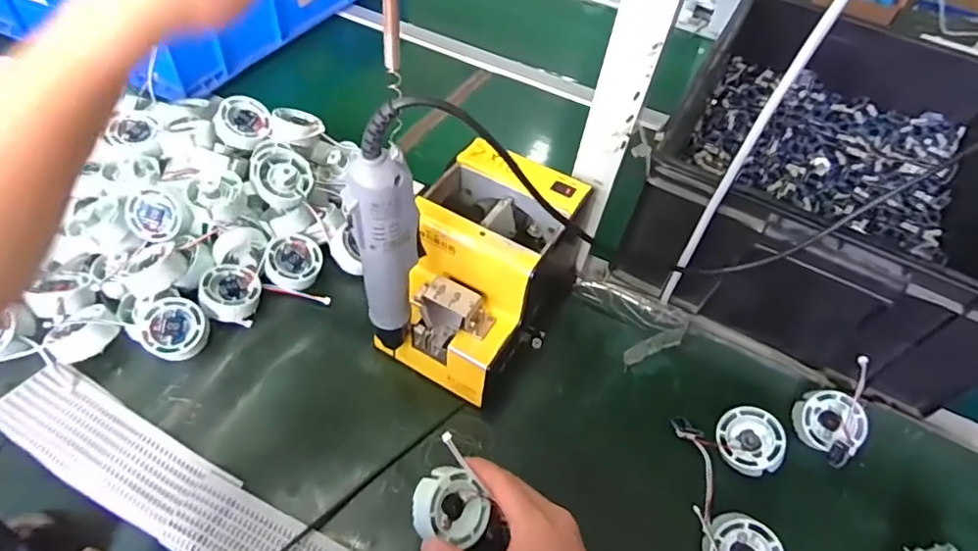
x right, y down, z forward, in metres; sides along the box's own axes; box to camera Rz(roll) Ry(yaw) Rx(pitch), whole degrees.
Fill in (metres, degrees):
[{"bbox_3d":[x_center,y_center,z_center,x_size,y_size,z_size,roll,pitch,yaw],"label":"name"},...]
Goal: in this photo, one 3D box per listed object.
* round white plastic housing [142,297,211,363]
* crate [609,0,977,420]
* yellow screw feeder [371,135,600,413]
[{"bbox_3d":[-0.289,0.050,0.511,0.055,0.022,0.055,3,74,-11],"label":"round white plastic housing"},{"bbox_3d":[0.396,-0.124,0.645,0.332,0.180,0.481,26,53,14],"label":"crate"},{"bbox_3d":[-0.008,-0.002,0.520,0.125,0.151,0.185,24,53,13],"label":"yellow screw feeder"}]

